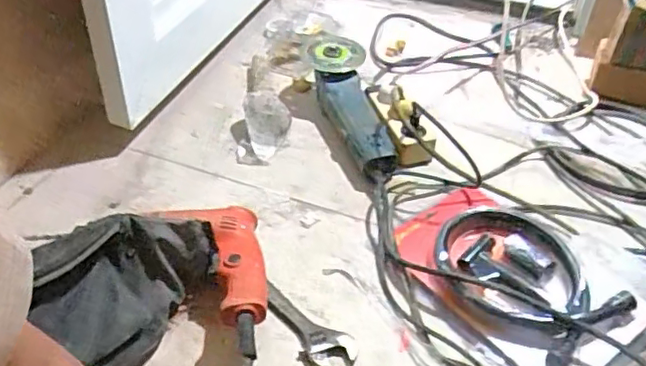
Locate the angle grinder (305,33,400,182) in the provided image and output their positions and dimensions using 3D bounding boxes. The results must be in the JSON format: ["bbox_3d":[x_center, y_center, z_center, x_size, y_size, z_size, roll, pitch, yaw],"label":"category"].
[{"bbox_3d":[0.037,-0.131,0.926,0.076,0.096,0.296,-7,43,-9],"label":"angle grinder"}]

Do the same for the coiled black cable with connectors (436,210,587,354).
[{"bbox_3d":[0.215,0.104,0.706,0.167,0.036,0.177,0,42,0],"label":"coiled black cable with connectors"}]

